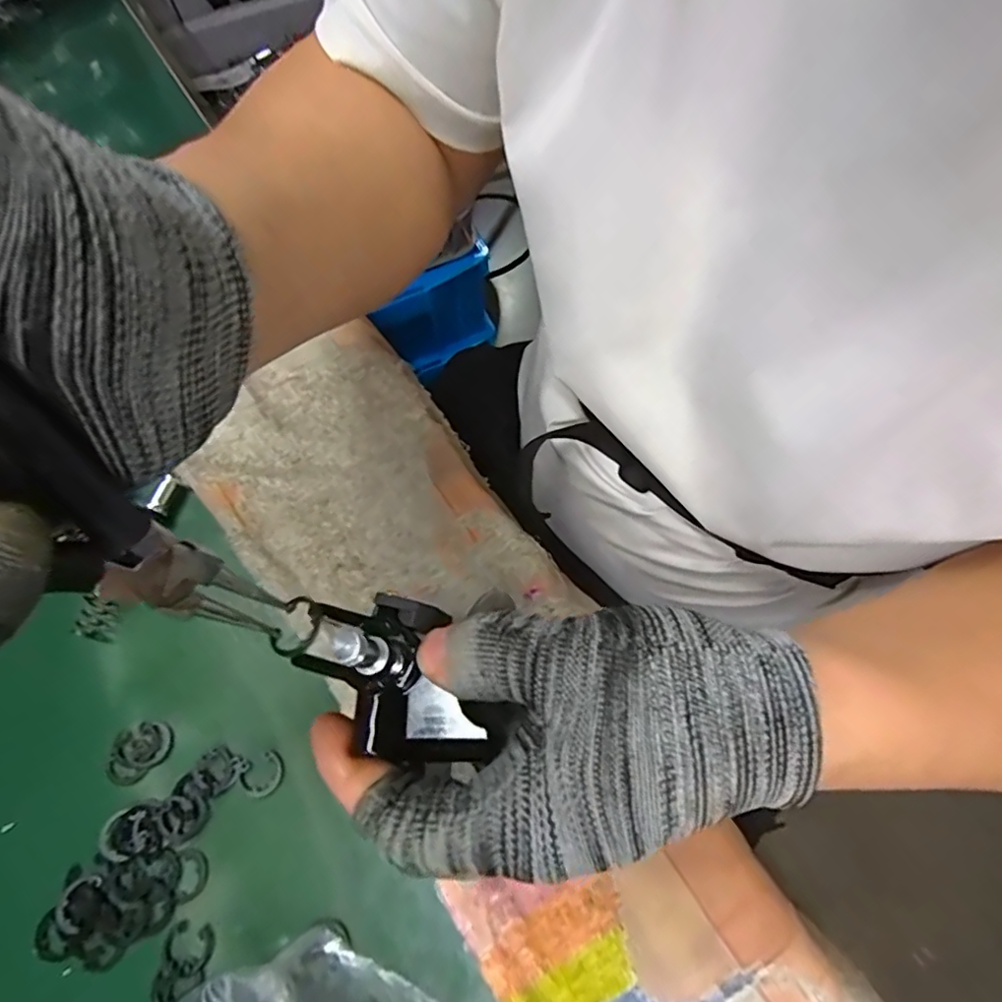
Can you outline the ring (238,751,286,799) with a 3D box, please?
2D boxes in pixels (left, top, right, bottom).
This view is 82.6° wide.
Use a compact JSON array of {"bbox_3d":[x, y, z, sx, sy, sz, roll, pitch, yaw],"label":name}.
[{"bbox_3d":[-0.106,0.121,0.253,0.018,0.004,0.018,0,53,0],"label":"ring"}]

